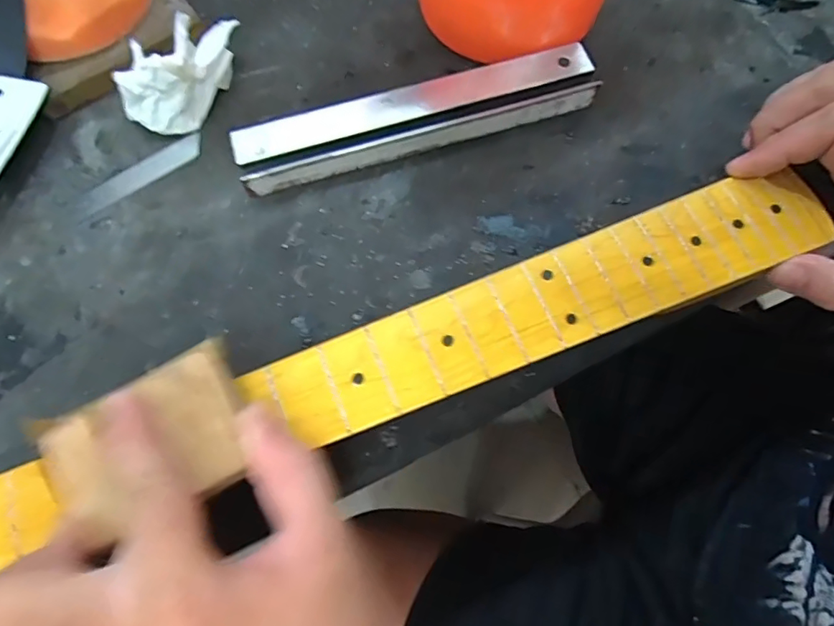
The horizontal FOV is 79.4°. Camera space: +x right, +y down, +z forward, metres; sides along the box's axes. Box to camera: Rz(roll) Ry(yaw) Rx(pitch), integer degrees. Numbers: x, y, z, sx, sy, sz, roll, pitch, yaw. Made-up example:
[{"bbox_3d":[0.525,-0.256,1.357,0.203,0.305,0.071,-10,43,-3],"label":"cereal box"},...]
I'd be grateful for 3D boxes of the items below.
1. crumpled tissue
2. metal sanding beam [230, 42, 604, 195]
[{"bbox_3d":[-0.148,-0.154,0.320,0.084,0.036,0.044,-37,74,-12],"label":"crumpled tissue"},{"bbox_3d":[0.001,-0.124,0.318,0.223,0.020,0.040,-16,71,-5],"label":"metal sanding beam"}]

